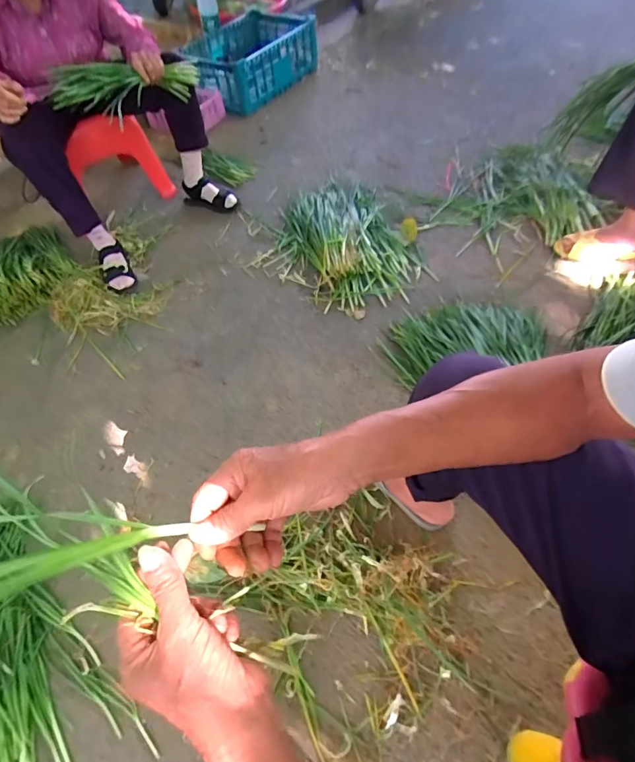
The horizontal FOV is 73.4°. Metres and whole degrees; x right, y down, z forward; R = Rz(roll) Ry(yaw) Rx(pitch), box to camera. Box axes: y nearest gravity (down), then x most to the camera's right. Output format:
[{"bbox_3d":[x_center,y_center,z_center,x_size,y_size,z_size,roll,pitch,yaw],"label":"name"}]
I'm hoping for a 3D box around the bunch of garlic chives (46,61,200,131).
[{"bbox_3d":[-0.463,-0.747,1.096,0.119,0.125,0.416,27,46,21],"label":"bunch of garlic chives"}]

